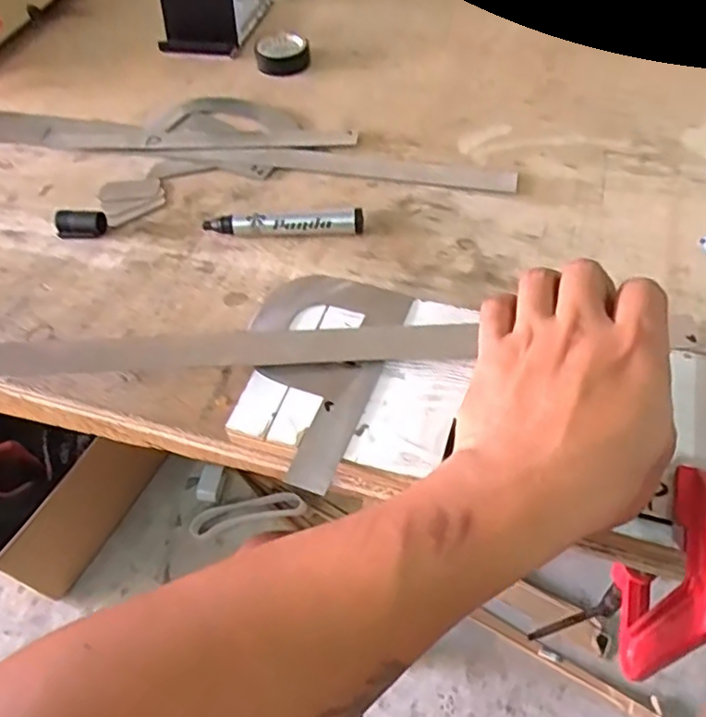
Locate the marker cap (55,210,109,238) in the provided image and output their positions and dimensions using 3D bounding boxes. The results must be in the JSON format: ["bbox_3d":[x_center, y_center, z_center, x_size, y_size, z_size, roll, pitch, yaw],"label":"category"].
[{"bbox_3d":[-0.205,-0.102,0.459,0.039,0.015,0.018,0,54,5],"label":"marker cap"}]

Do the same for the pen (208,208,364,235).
[{"bbox_3d":[-0.050,-0.098,0.445,0.115,0.019,0.015,-2,54,4],"label":"pen"}]

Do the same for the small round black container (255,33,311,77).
[{"bbox_3d":[-0.068,-0.298,0.592,0.052,0.015,0.053,-3,54,3],"label":"small round black container"}]

